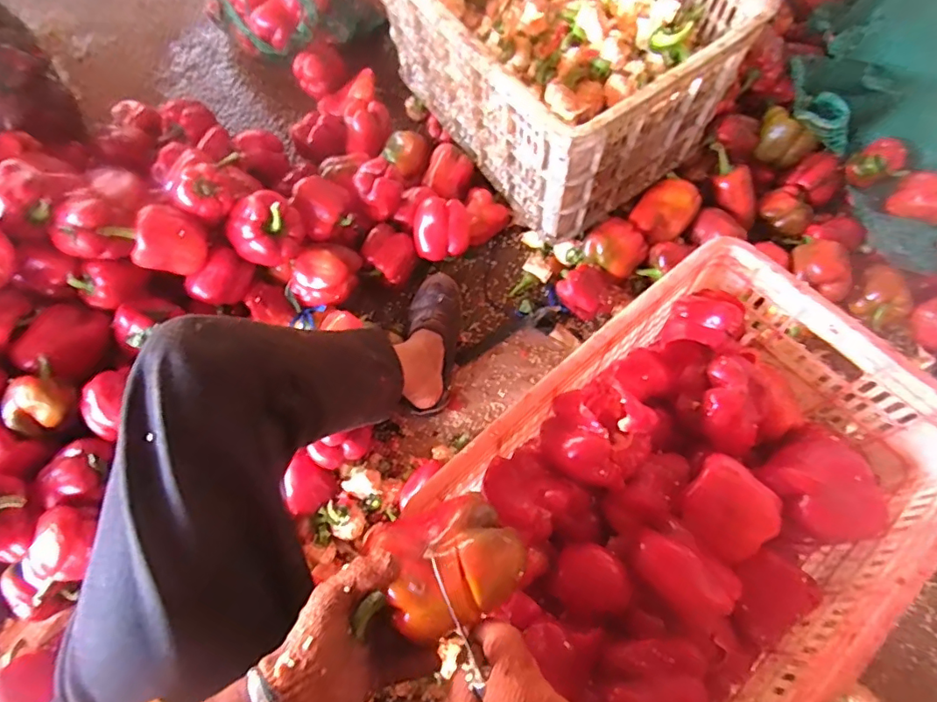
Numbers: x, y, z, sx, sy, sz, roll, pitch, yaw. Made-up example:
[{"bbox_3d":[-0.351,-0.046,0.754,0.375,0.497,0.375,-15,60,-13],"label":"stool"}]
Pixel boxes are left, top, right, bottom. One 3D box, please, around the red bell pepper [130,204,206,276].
[{"bbox_3d":[-0.421,-0.154,0.738,0.084,0.076,0.090,0,65,1],"label":"red bell pepper"}]

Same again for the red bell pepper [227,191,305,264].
[{"bbox_3d":[-0.303,-0.184,0.784,0.091,0.084,0.102,39,71,17],"label":"red bell pepper"}]

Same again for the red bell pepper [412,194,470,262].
[{"bbox_3d":[-0.047,-0.208,0.897,0.093,0.064,0.103,-6,103,-11],"label":"red bell pepper"}]

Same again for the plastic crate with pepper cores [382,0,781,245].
[{"bbox_3d":[0.119,-0.488,0.839,0.348,0.317,0.514,-33,69,-14],"label":"plastic crate with pepper cores"}]

